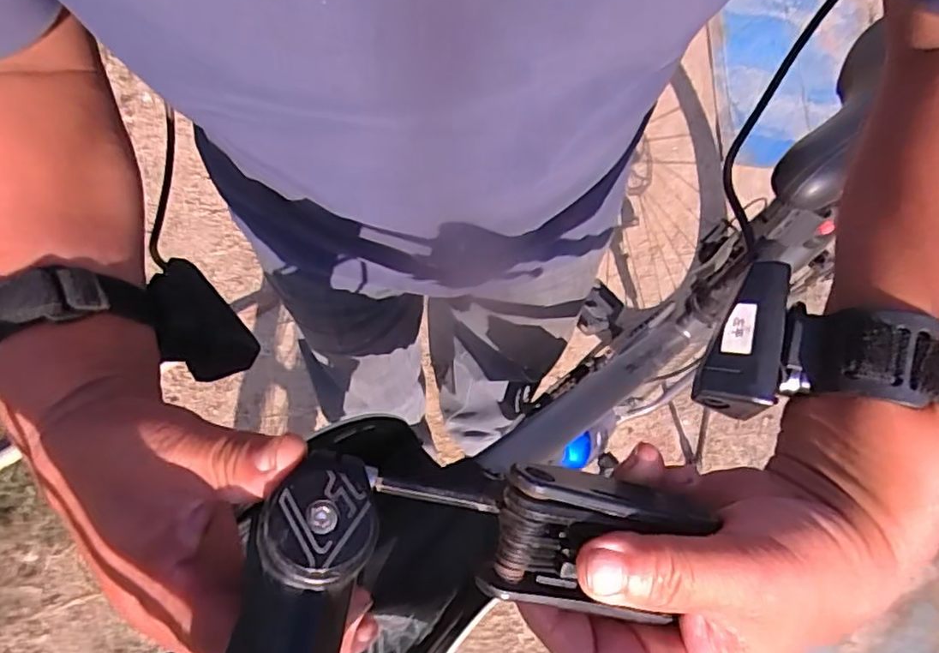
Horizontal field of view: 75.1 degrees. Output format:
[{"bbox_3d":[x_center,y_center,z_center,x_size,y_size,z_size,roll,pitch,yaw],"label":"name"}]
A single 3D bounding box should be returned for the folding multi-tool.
[{"bbox_3d":[0.022,0.070,0.217,0.107,0.046,0.022,1,12,-4],"label":"folding multi-tool"}]

